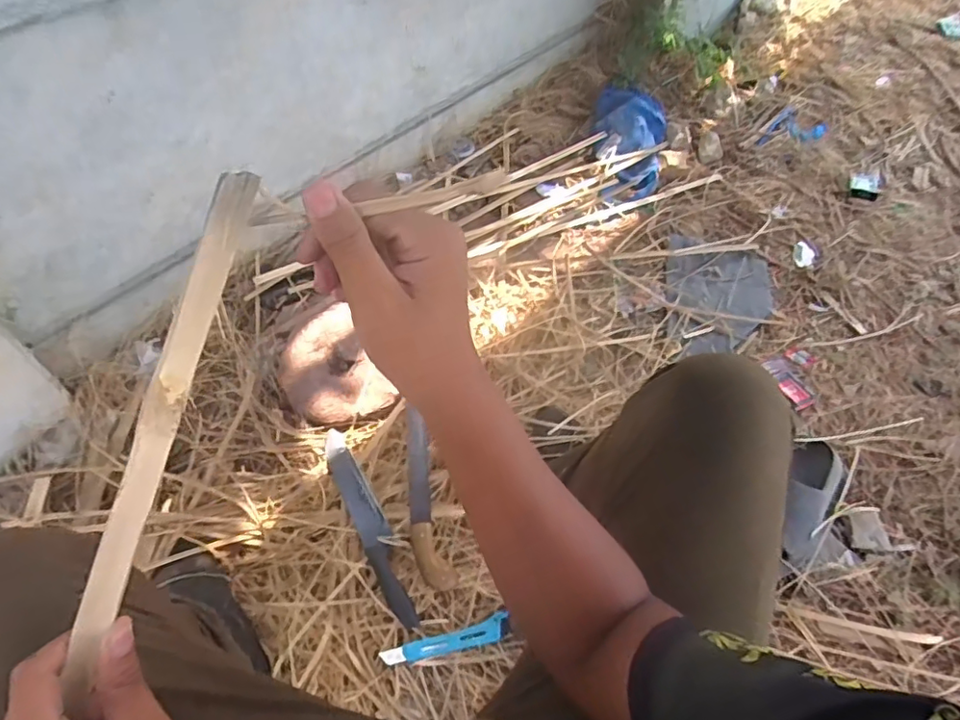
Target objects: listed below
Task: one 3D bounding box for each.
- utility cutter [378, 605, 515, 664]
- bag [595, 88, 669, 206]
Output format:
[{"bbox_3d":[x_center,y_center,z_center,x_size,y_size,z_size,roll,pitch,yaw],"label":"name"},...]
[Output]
[{"bbox_3d":[-0.043,0.375,0.767,0.167,0.013,0.033,-13,58,-11],"label":"utility cutter"},{"bbox_3d":[0.363,-0.502,1.364,0.178,0.073,0.309,-3,73,-4],"label":"bag"}]

